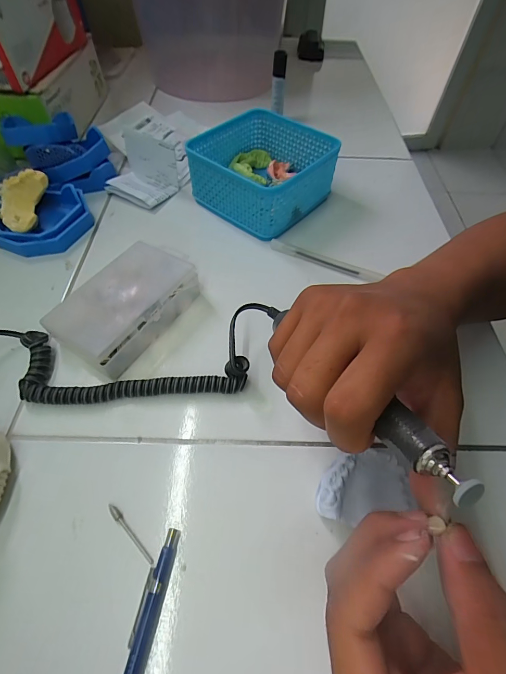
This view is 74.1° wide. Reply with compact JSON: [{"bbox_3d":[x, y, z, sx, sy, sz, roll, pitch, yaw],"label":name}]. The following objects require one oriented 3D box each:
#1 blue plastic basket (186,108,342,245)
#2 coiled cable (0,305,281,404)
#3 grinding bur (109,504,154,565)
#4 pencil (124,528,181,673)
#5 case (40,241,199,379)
[{"bbox_3d":[0.011,-0.190,0.386,0.127,0.066,0.128,37,64,20],"label":"blue plastic basket"},{"bbox_3d":[-0.108,0.015,0.266,0.251,0.035,0.067,-4,57,-4],"label":"coiled cable"},{"bbox_3d":[-0.078,0.125,0.213,0.004,0.005,0.045,-39,66,-23],"label":"grinding bur"},{"bbox_3d":[-0.063,0.178,0.175,0.012,0.011,0.135,10,57,5],"label":"pencil"},{"bbox_3d":[-0.107,-0.028,0.293,0.068,0.036,0.114,30,61,17],"label":"case"}]

